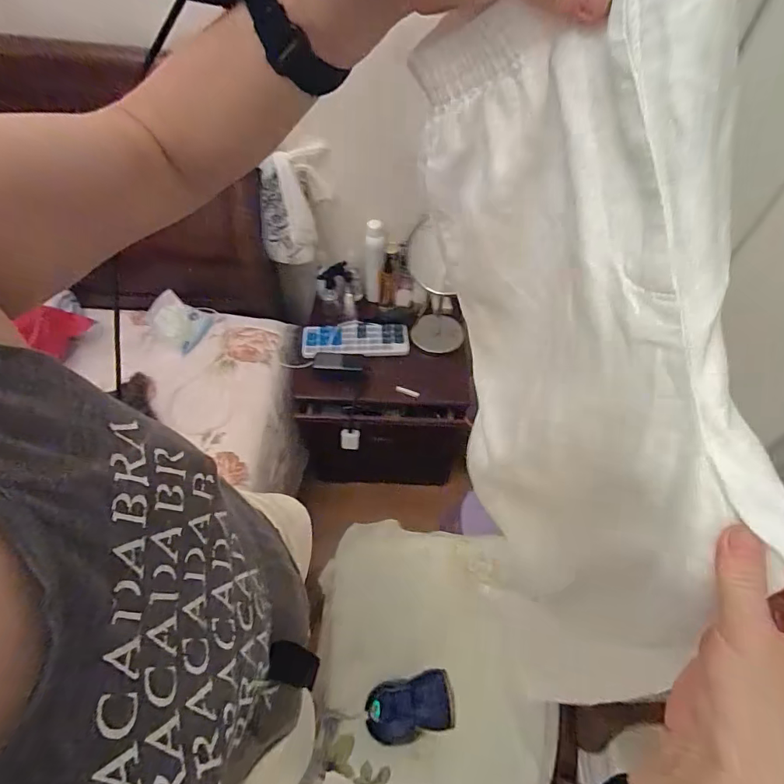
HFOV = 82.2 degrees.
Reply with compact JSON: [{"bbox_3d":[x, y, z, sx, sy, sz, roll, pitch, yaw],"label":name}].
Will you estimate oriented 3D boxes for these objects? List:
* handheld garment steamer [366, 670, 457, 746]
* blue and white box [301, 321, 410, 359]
[{"bbox_3d":[0.023,0.477,0.668,0.123,0.172,0.074,-10,54,-9],"label":"handheld garment steamer"},{"bbox_3d":[-0.099,-0.147,1.233,0.285,0.027,0.113,-3,53,-3],"label":"blue and white box"}]

